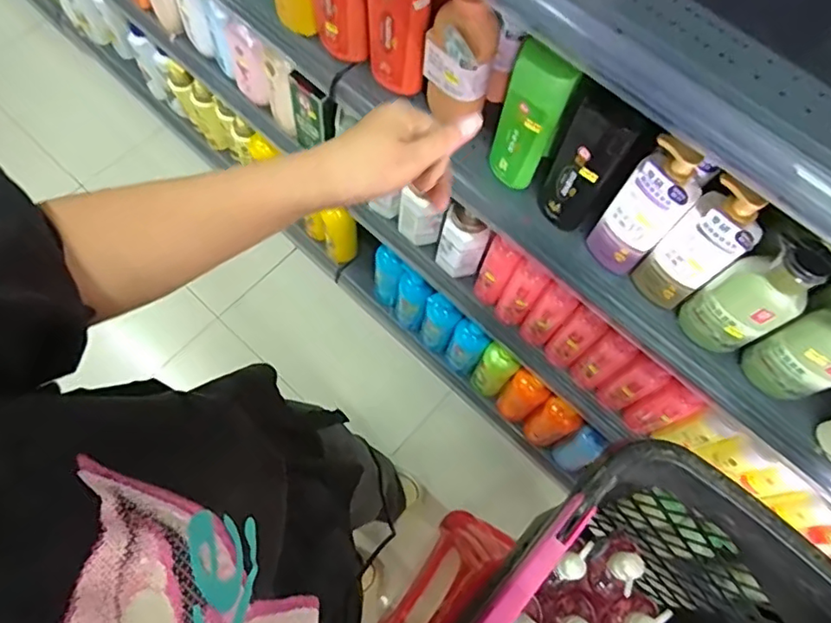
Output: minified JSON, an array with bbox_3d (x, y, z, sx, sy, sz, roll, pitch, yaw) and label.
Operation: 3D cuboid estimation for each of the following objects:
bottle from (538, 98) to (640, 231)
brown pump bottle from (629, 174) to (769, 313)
[{"bbox_3d":[0.206,-0.175,0.711,0.066,0.213,0.042,29,74,7],"label":"bottle"},{"bbox_3d":[0.326,-0.070,0.669,0.048,0.211,0.078,-32,76,-11],"label":"brown pump bottle"}]

